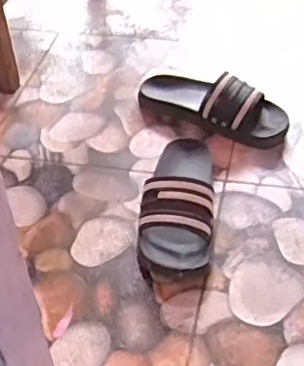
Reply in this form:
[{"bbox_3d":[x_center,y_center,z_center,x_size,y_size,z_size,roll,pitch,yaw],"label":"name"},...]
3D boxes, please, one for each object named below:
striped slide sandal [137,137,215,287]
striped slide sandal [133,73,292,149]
[{"bbox_3d":[0.035,0.017,0.871,0.102,0.063,0.249,-1,43,4],"label":"striped slide sandal"},{"bbox_3d":[0.094,-0.135,1.033,0.258,0.067,0.104,15,46,20],"label":"striped slide sandal"}]

